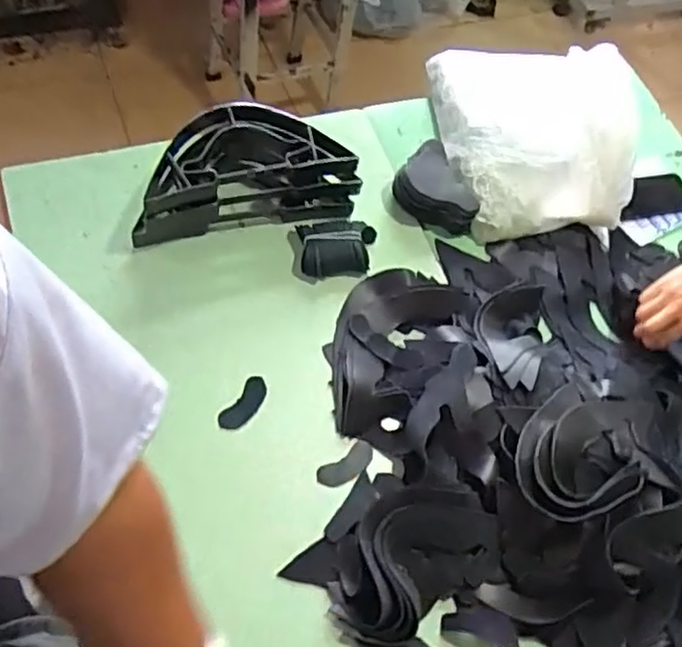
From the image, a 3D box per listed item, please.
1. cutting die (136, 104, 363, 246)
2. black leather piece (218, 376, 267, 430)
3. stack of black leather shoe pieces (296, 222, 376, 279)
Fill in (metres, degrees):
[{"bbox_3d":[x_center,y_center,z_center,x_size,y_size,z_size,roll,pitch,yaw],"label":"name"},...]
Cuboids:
[{"bbox_3d":[-0.125,-0.198,0.871,0.290,0.103,0.146,-9,64,-7],"label":"cutting die"},{"bbox_3d":[-0.114,0.098,0.797,0.031,0.005,0.075,38,64,-2],"label":"black leather piece"},{"bbox_3d":[-0.004,-0.099,0.896,0.105,0.039,0.077,-4,63,-4],"label":"stack of black leather shoe pieces"}]

